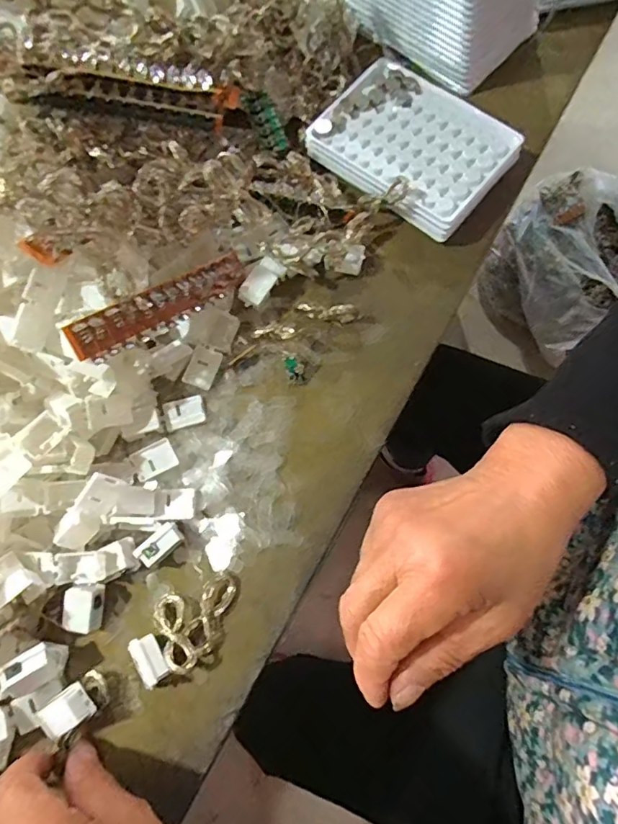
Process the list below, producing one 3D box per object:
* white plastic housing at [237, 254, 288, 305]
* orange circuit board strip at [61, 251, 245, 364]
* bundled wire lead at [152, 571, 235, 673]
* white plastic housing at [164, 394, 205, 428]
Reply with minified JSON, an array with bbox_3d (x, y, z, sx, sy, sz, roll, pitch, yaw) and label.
[{"bbox_3d":[-0.033,-0.090,0.353,0.017,0.009,0.038,30,77,11],"label":"white plastic housing"},{"bbox_3d":[-0.088,-0.067,0.323,0.009,0.027,0.127,21,45,39],"label":"orange circuit board strip"},{"bbox_3d":[-0.063,0.123,0.300,0.048,0.016,0.043,-20,73,-4],"label":"bundled wire lead"},{"bbox_3d":[-0.083,-0.001,0.343,0.026,0.004,0.020,-14,73,-2],"label":"white plastic housing"}]

